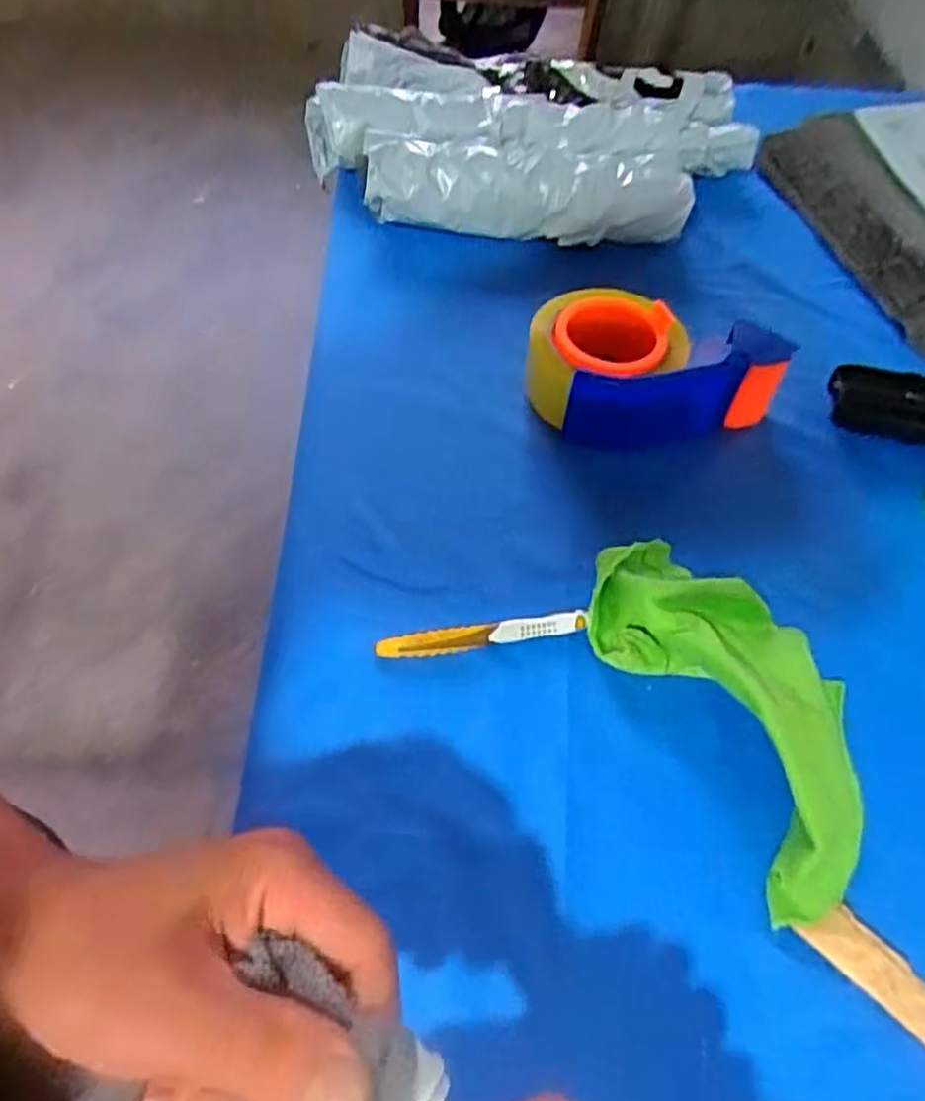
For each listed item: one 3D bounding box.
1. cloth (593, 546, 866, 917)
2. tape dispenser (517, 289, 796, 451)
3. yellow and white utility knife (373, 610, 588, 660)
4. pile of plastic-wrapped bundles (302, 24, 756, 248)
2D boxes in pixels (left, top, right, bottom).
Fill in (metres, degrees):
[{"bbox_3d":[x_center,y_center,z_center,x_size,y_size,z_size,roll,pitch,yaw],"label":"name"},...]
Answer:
[{"bbox_3d":[0.143,0.069,0.359,0.096,0.039,0.189,-23,60,-17],"label":"cloth"},{"bbox_3d":[0.122,-0.127,0.477,0.160,0.057,0.100,-2,57,-4],"label":"tape dispenser"},{"bbox_3d":[0.011,0.046,0.383,0.113,0.009,0.011,-8,57,-8],"label":"yellow and white utility knife"},{"bbox_3d":[0.061,-0.353,0.618,0.391,0.064,0.223,1,56,-2],"label":"pile of plastic-wrapped bundles"}]

